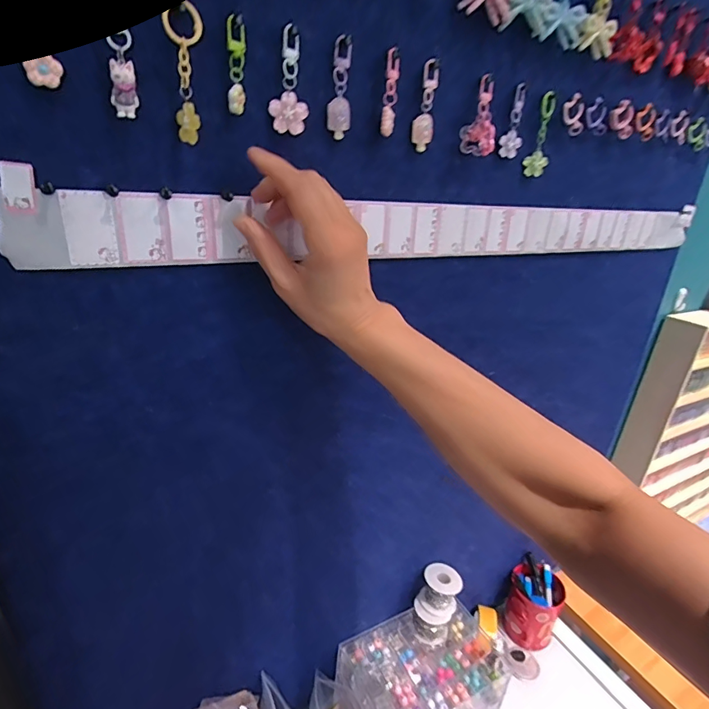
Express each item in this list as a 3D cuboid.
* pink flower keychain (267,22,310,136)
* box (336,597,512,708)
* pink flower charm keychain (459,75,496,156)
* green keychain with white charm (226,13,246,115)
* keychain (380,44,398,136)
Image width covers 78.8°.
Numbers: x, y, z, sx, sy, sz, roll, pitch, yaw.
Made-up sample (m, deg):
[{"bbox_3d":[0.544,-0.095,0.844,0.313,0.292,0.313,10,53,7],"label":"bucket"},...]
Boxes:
[{"bbox_3d":[-0.048,-0.201,0.318,0.028,0.066,0.006,-4,24,-20],"label":"pink flower keychain"},{"bbox_3d":[0.101,0.504,0.655,0.219,0.145,0.158,-10,27,-32],"label":"box"},{"bbox_3d":[0.116,-0.217,0.393,0.032,0.062,0.011,14,24,21],"label":"pink flower charm keychain"},{"bbox_3d":[-0.081,-0.199,0.297,0.012,0.056,0.009,1,23,-10],"label":"green keychain with white charm"},{"bbox_3d":[0.029,-0.211,0.349,0.011,0.059,0.011,7,22,4],"label":"keychain"}]

